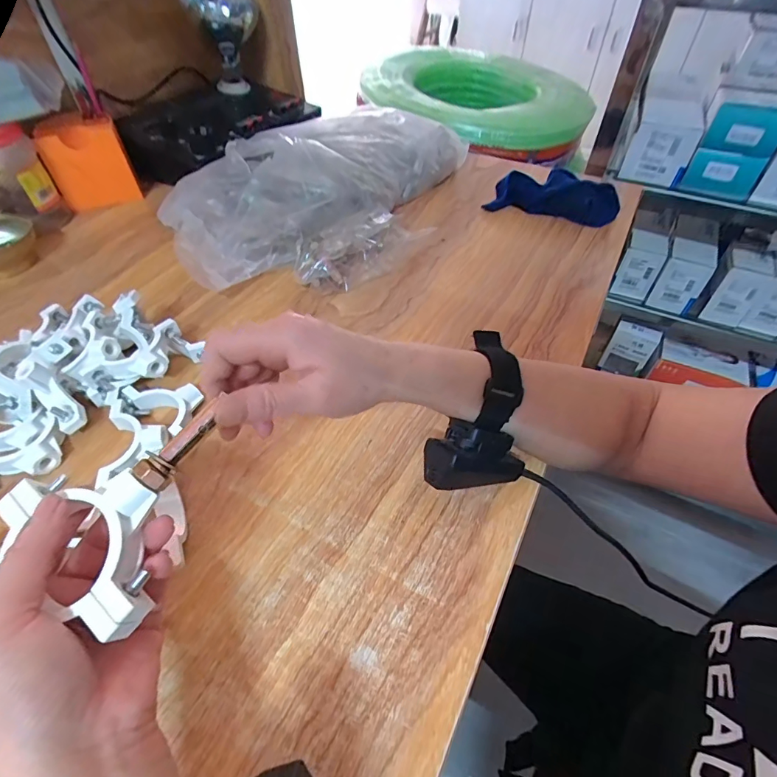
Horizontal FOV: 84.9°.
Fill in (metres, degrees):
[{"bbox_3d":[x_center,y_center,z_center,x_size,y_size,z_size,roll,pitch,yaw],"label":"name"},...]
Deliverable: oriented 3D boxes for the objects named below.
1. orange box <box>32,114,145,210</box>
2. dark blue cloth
[{"bbox_3d":[-0.420,-0.319,0.601,0.099,0.103,0.070,-22,52,-17],"label":"orange box"},{"bbox_3d":[0.227,-0.263,0.585,0.173,0.048,0.043,14,51,12],"label":"dark blue cloth"}]

